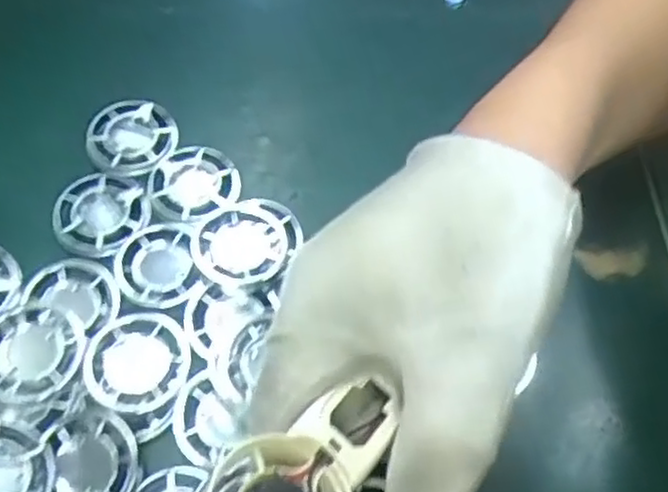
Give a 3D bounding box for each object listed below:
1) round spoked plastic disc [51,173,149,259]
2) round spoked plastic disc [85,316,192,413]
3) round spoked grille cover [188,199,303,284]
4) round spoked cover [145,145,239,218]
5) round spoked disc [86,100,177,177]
[{"bbox_3d":[-0.099,-0.014,0.311,0.040,0.006,0.038,1,61,-2],"label":"round spoked plastic disc"},{"bbox_3d":[-0.074,0.044,0.274,0.038,0.008,0.035,1,61,-2],"label":"round spoked plastic disc"},{"bbox_3d":[-0.035,-0.002,0.302,0.045,0.011,0.039,-17,63,-12],"label":"round spoked grille cover"},{"bbox_3d":[-0.062,-0.028,0.318,0.038,0.005,0.035,1,61,-2],"label":"round spoked cover"},{"bbox_3d":[-0.092,-0.049,0.331,0.039,0.009,0.038,1,61,-2],"label":"round spoked disc"}]

